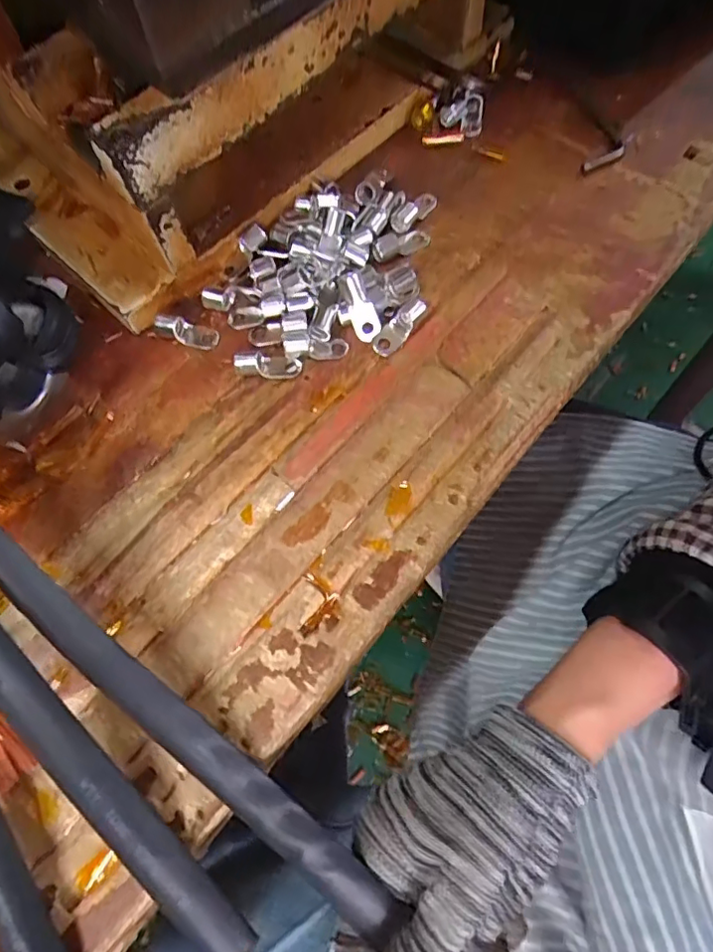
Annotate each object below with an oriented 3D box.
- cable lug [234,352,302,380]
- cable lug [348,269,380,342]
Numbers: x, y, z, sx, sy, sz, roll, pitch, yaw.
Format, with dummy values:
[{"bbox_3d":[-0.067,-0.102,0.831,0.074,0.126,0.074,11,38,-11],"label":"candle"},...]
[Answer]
[{"bbox_3d":[-0.043,-0.056,0.276,0.031,0.010,0.014,3,66,6],"label":"cable lug"},{"bbox_3d":[0.003,-0.083,0.278,0.013,0.004,0.033,-19,107,-8],"label":"cable lug"}]

